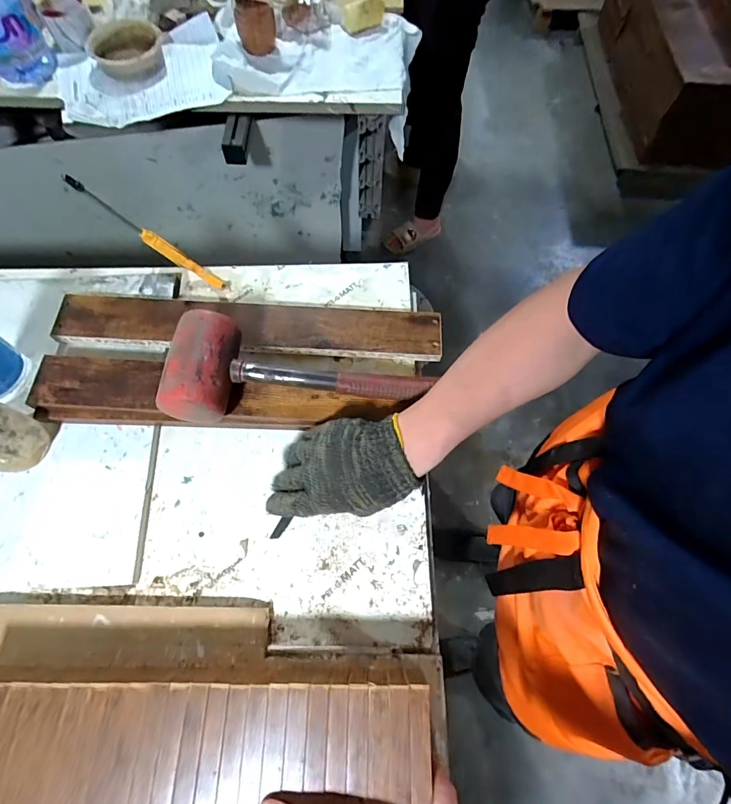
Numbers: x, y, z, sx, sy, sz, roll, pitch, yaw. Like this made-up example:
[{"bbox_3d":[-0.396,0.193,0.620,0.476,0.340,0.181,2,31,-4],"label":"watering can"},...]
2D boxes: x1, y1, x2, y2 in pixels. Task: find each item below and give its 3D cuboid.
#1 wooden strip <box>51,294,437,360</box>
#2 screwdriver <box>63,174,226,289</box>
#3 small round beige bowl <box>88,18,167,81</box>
[{"bbox_3d":[-0.138,-0.093,0.516,0.458,0.031,0.063,2,67,0],"label":"wooden strip"},{"bbox_3d":[-0.277,-0.214,0.538,0.216,0.024,0.016,34,68,-16],"label":"screwdriver"},{"bbox_3d":[-0.422,-0.624,0.744,0.123,0.035,0.130,0,67,-1],"label":"small round beige bowl"}]

